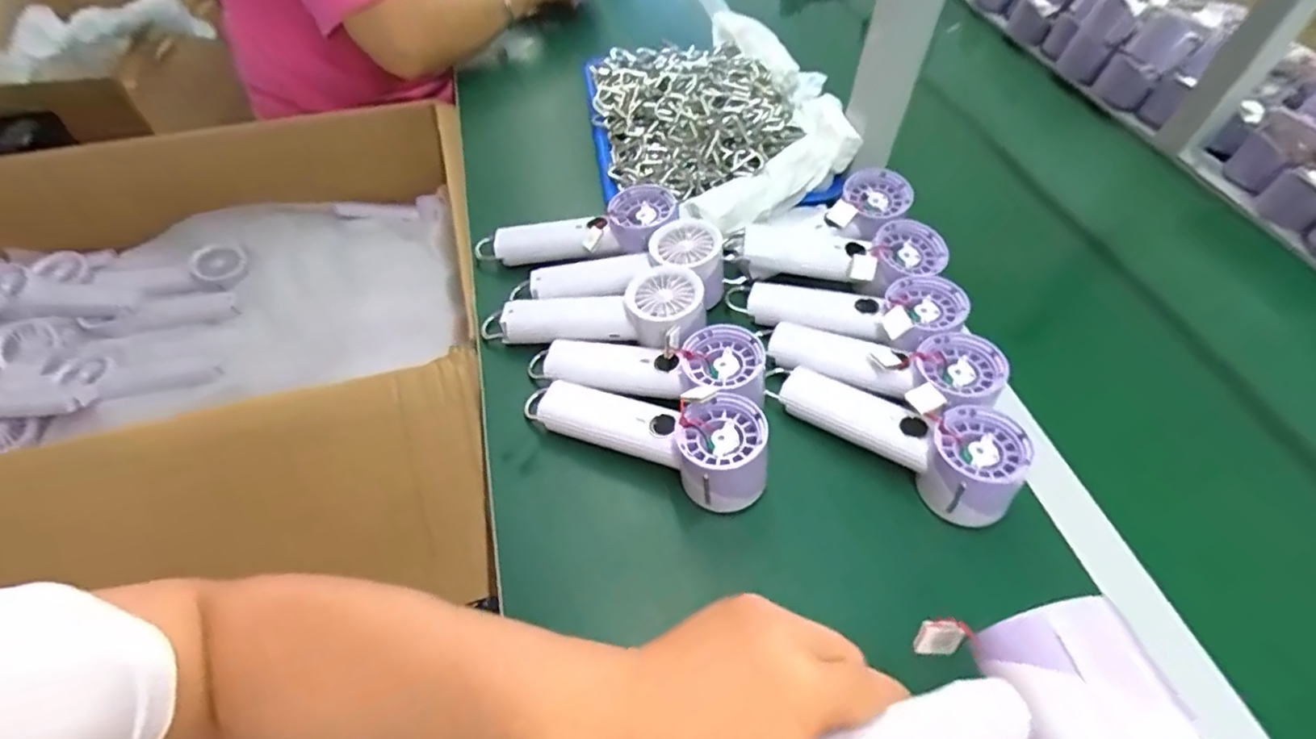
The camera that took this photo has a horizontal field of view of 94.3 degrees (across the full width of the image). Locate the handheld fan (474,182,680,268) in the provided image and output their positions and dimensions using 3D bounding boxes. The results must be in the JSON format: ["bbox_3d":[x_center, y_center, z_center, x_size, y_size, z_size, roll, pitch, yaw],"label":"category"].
[{"bbox_3d":[-0.079,-0.127,0.585,0.195,0.038,0.060,-12,52,10],"label":"handheld fan"}]

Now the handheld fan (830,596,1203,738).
[{"bbox_3d":[0.142,0.148,0.270,0.135,0.056,0.072,-25,53,13],"label":"handheld fan"}]

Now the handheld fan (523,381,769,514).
[{"bbox_3d":[-0.007,0.038,0.455,0.188,0.061,0.064,24,56,17],"label":"handheld fan"}]

